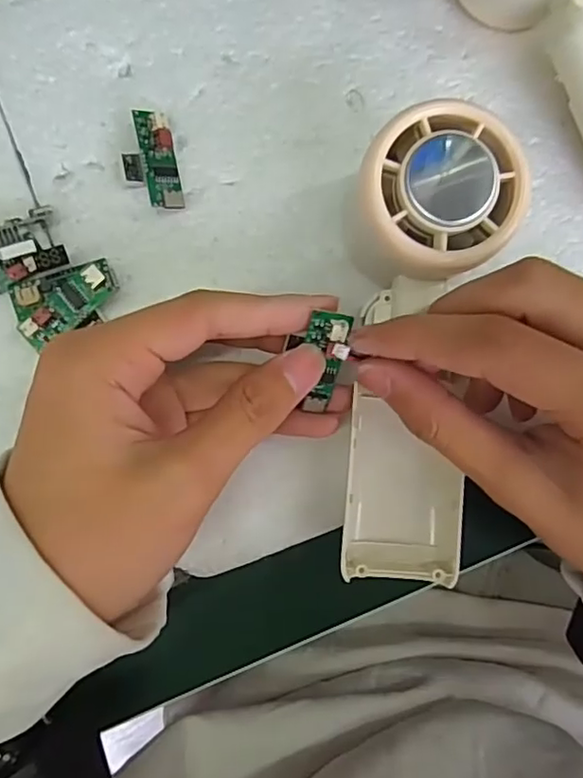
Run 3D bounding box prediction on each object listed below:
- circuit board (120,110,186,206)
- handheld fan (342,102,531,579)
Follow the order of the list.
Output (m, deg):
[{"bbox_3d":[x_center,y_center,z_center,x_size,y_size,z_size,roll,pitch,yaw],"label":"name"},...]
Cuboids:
[{"bbox_3d":[-0.056,-0.089,0.235,0.020,0.010,0.038,-10,88,-6],"label":"circuit board"},{"bbox_3d":[0.046,-0.013,0.210,0.051,0.027,0.162,3,104,-5],"label":"handheld fan"}]

